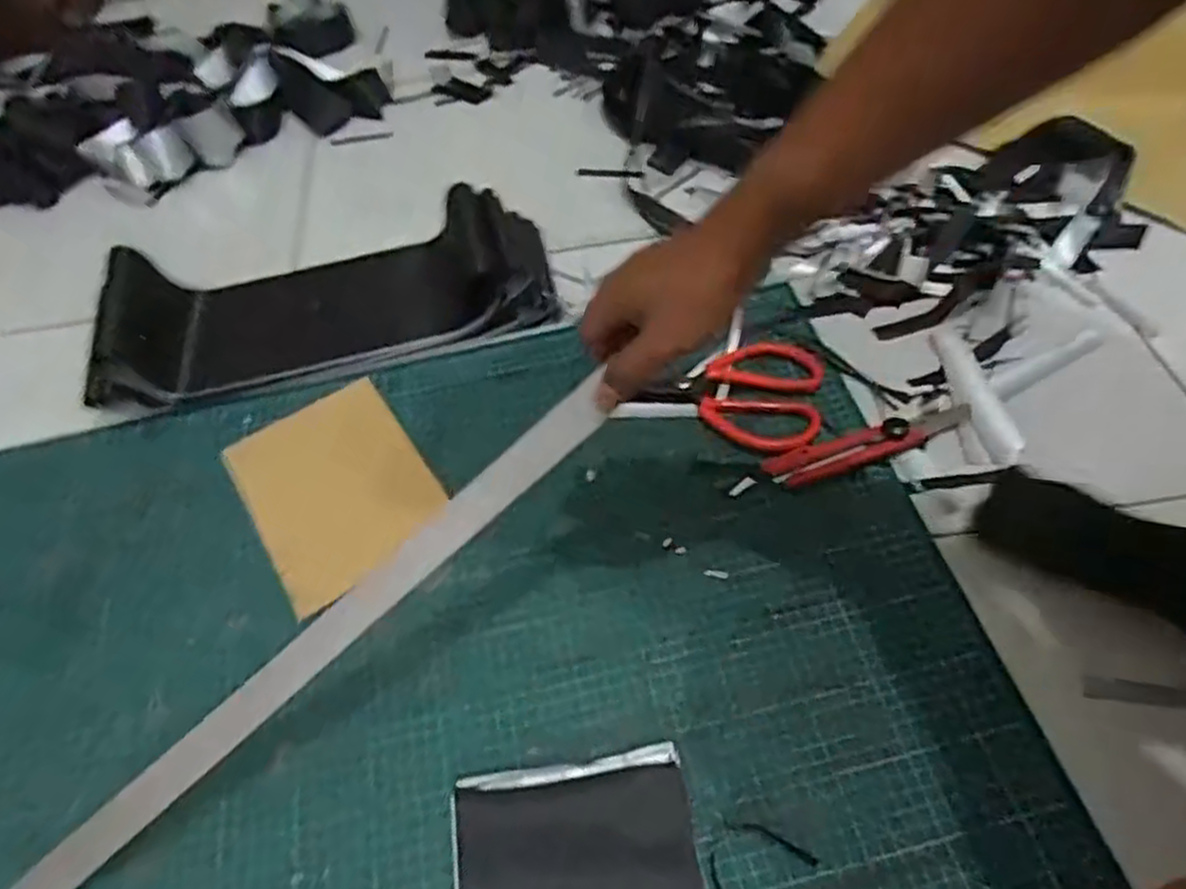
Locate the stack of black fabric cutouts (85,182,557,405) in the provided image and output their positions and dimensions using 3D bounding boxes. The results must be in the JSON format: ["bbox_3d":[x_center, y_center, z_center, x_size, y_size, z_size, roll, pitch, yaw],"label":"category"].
[{"bbox_3d":[-0.255,-0.150,0.731,0.427,0.076,0.159,-13,55,-5],"label":"stack of black fabric cutouts"}]

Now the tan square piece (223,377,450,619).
[{"bbox_3d":[-0.218,0.033,0.640,0.143,0.010,0.200,-31,54,-17],"label":"tan square piece"}]

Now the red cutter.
[{"bbox_3d":[0.235,-0.002,0.627,0.183,0.014,0.034,-16,55,-7],"label":"red cutter"}]

